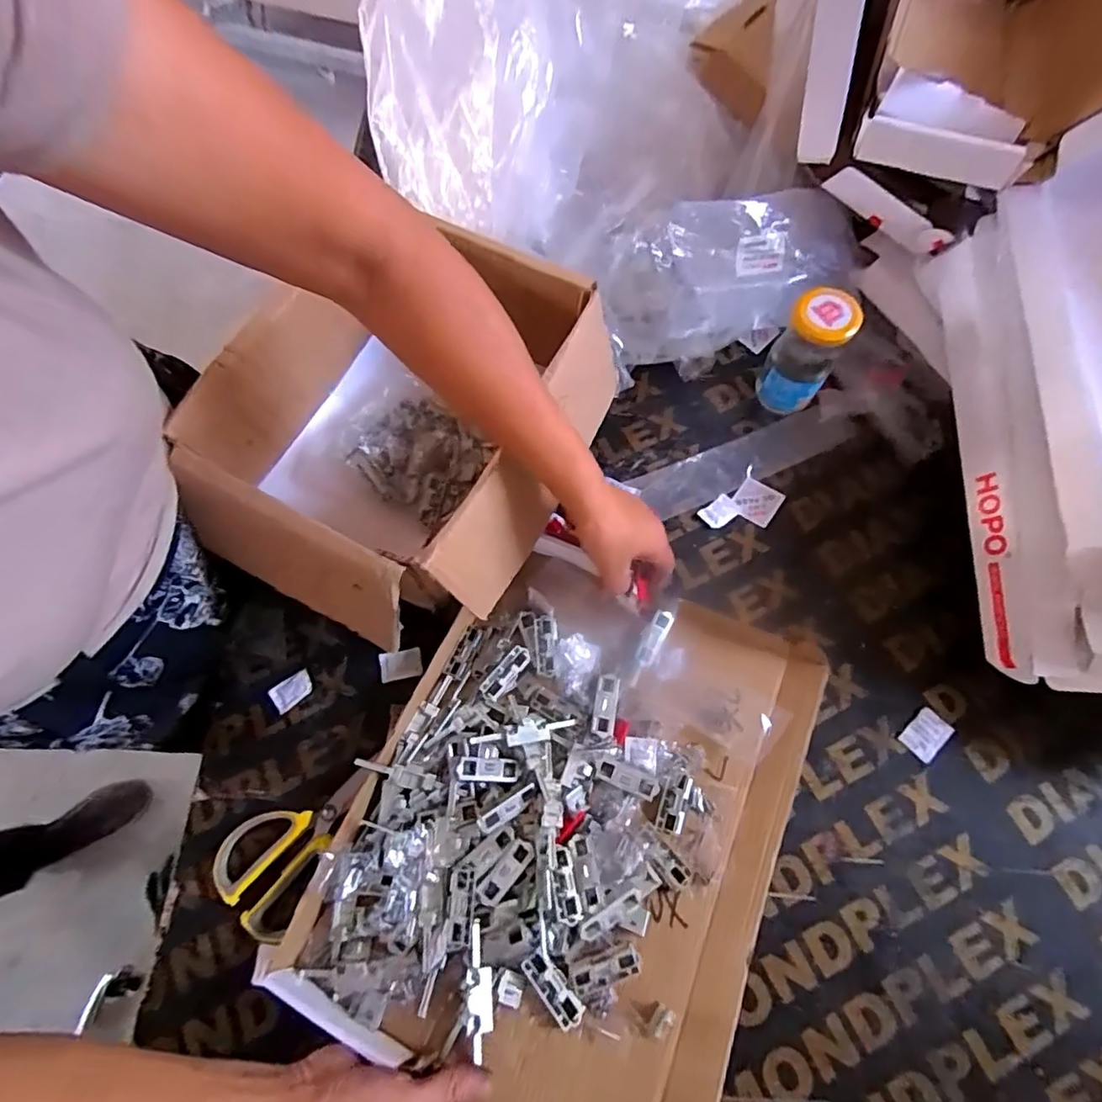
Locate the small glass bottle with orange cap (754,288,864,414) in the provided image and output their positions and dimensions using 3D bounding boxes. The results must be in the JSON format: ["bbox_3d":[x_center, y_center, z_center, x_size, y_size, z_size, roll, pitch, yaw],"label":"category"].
[{"bbox_3d":[0.250,-0.193,0.564,0.060,0.125,0.060,20,71,8],"label":"small glass bottle with orange cap"}]

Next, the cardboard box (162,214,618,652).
[{"bbox_3d":[-0.124,-0.106,0.509,0.264,0.140,0.341,24,71,12],"label":"cardboard box"}]

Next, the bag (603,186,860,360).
[{"bbox_3d":[0.187,-0.279,0.594,0.272,0.127,0.136,-1,68,2],"label":"bag"}]

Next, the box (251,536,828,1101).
[{"bbox_3d":[0.018,0.204,0.454,0.321,0.060,0.400,24,72,9],"label":"box"}]

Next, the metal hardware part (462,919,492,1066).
[{"bbox_3d":[-0.054,0.315,0.411,0.020,0.014,0.078,-6,54,-1],"label":"metal hardware part"}]

